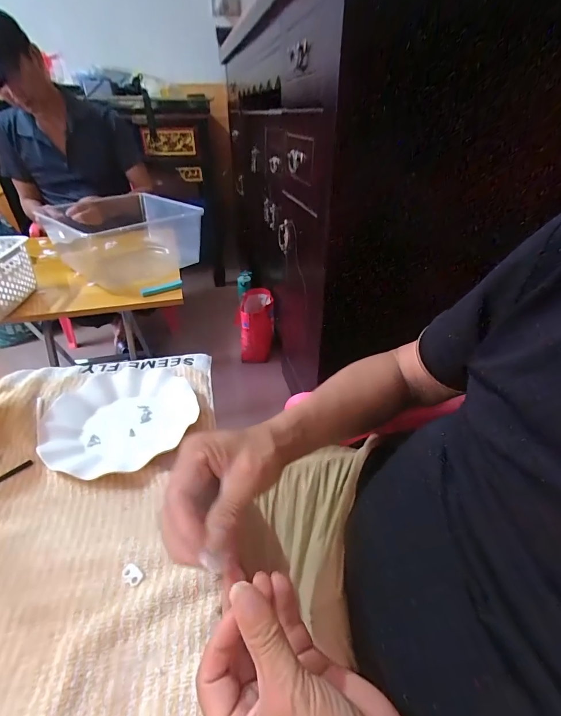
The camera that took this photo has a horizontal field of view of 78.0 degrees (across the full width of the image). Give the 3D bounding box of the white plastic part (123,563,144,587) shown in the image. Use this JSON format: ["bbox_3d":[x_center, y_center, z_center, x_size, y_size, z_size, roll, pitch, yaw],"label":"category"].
[{"bbox_3d":[-0.132,0.193,0.310,0.020,0.004,0.012,21,41,27],"label":"white plastic part"}]

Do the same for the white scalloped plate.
[{"bbox_3d":[-0.210,0.073,0.458,0.179,0.025,0.198,-19,40,-24],"label":"white scalloped plate"}]

